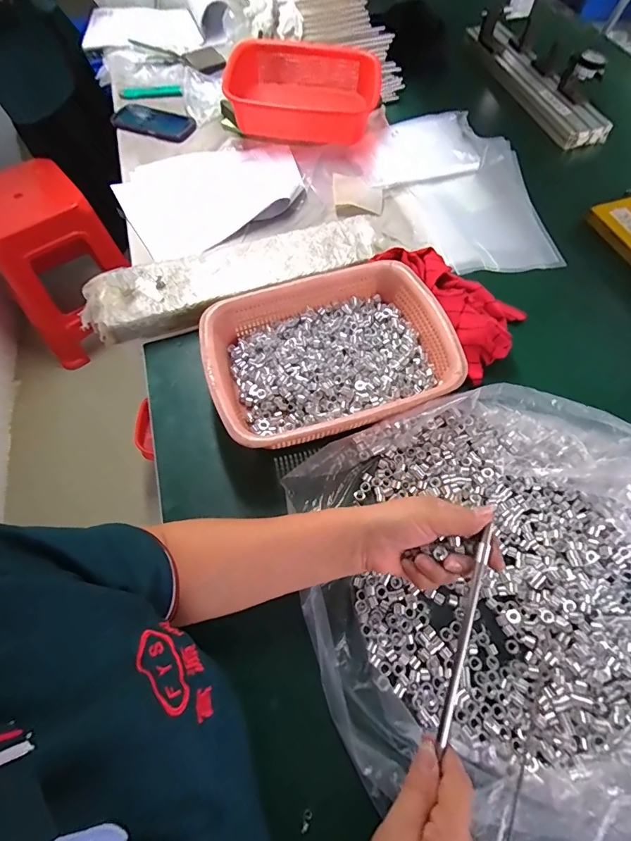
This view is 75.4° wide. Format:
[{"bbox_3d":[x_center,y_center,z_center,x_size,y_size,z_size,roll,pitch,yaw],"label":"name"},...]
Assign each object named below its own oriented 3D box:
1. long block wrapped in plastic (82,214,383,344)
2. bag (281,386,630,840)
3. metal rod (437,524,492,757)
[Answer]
[{"bbox_3d":[-0.118,-0.225,0.623,0.441,0.041,0.109,-21,65,-11],"label":"long block wrapped in plastic"},{"bbox_3d":[0.217,0.148,0.394,0.444,0.092,0.423,-21,65,-10],"label":"bag"},{"bbox_3d":[0.127,0.179,0.346,0.008,0.010,0.177,16,79,8],"label":"metal rod"}]

